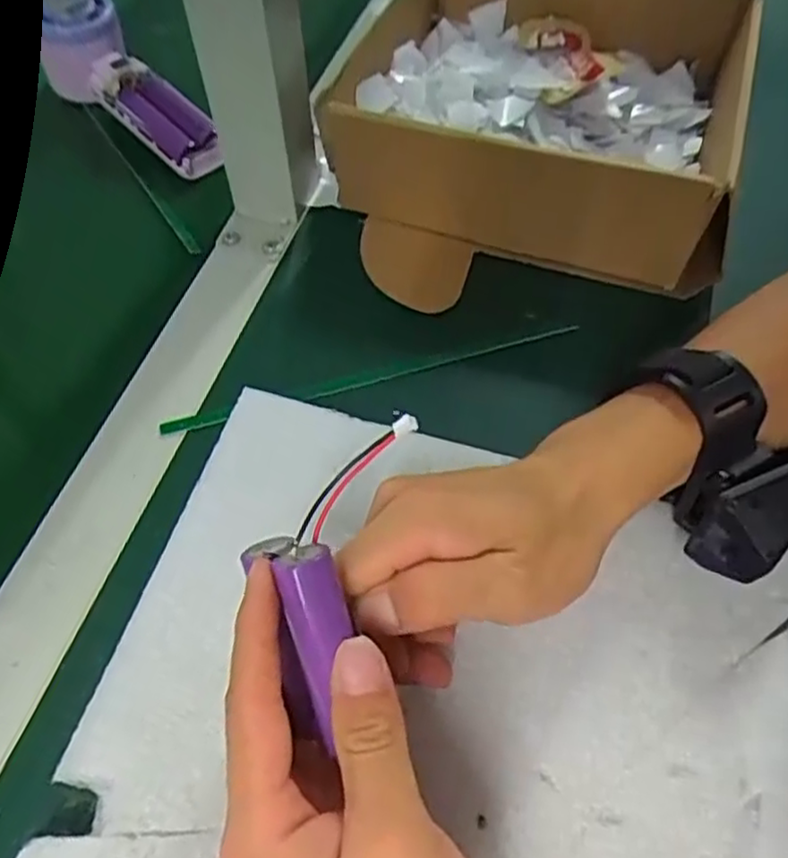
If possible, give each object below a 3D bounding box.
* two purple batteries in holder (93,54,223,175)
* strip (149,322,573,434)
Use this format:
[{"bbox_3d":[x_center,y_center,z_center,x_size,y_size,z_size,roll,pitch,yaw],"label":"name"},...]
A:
[{"bbox_3d":[-0.154,-0.205,0.444,0.107,0.035,0.037,40,67,23],"label":"two purple batteries in holder"},{"bbox_3d":[-0.009,-0.027,0.348,0.215,0.004,0.007,-14,58,-7],"label":"strip"}]

